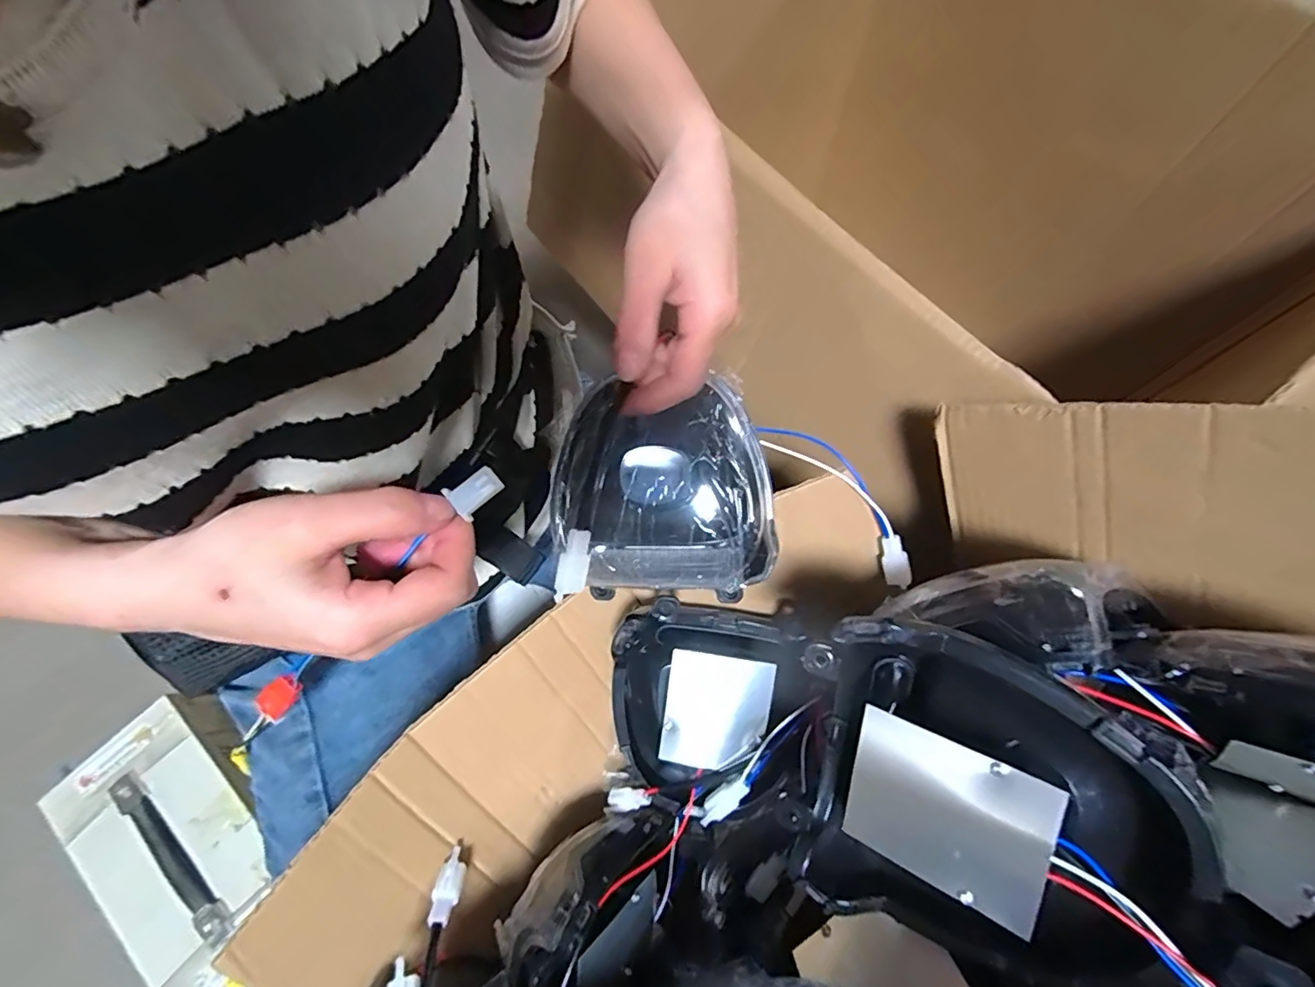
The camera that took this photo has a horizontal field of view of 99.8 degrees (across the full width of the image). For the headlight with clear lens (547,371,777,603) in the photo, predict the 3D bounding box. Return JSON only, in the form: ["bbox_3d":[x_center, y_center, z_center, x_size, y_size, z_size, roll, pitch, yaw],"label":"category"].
[{"bbox_3d":[0.000,-0.004,0.309,0.124,0.053,0.110,1,68,1],"label":"headlight with clear lens"}]

